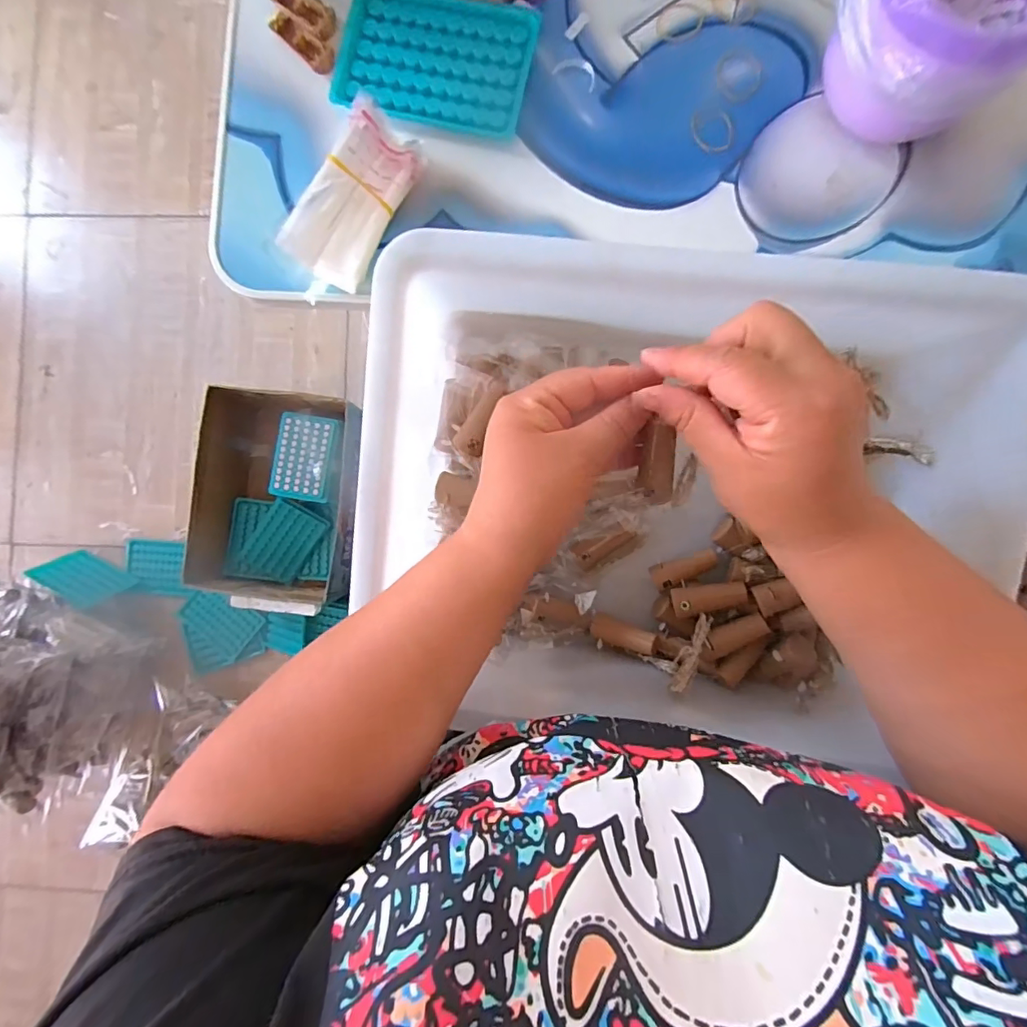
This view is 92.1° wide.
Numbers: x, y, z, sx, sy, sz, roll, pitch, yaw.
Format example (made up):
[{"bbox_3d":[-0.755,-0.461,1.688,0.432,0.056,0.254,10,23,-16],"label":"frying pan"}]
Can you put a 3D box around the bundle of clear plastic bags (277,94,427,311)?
[{"bbox_3d":[-0.108,-0.205,0.331,0.048,0.040,0.125,29,87,3],"label":"bundle of clear plastic bags"}]

